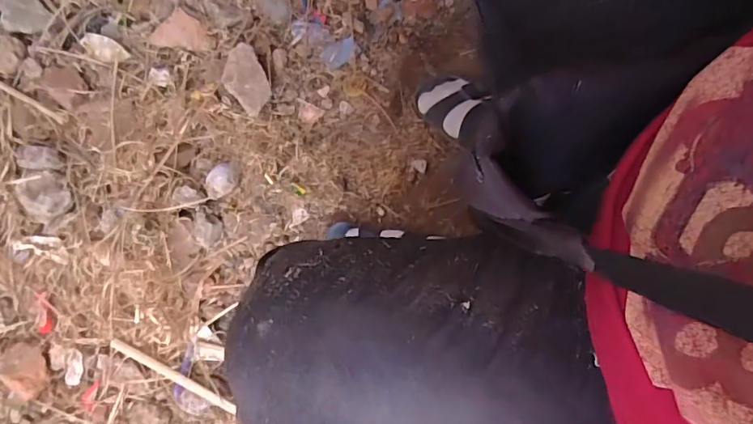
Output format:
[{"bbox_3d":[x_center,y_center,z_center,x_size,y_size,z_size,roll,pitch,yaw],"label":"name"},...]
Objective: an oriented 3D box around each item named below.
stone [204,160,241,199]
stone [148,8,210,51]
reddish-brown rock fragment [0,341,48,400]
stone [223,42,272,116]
[{"bbox_3d":[-0.238,-0.051,0.754,0.043,0.026,0.064,30,80,5],"label":"stone"},{"bbox_3d":[-0.315,-0.295,0.791,0.093,0.015,0.062,6,79,0],"label":"stone"},{"bbox_3d":[-0.516,0.232,0.714,0.061,0.034,0.083,-25,80,-5],"label":"reddish-brown rock fragment"},{"bbox_3d":[-0.204,-0.204,0.769,0.064,0.052,0.104,-26,80,-5],"label":"stone"}]

